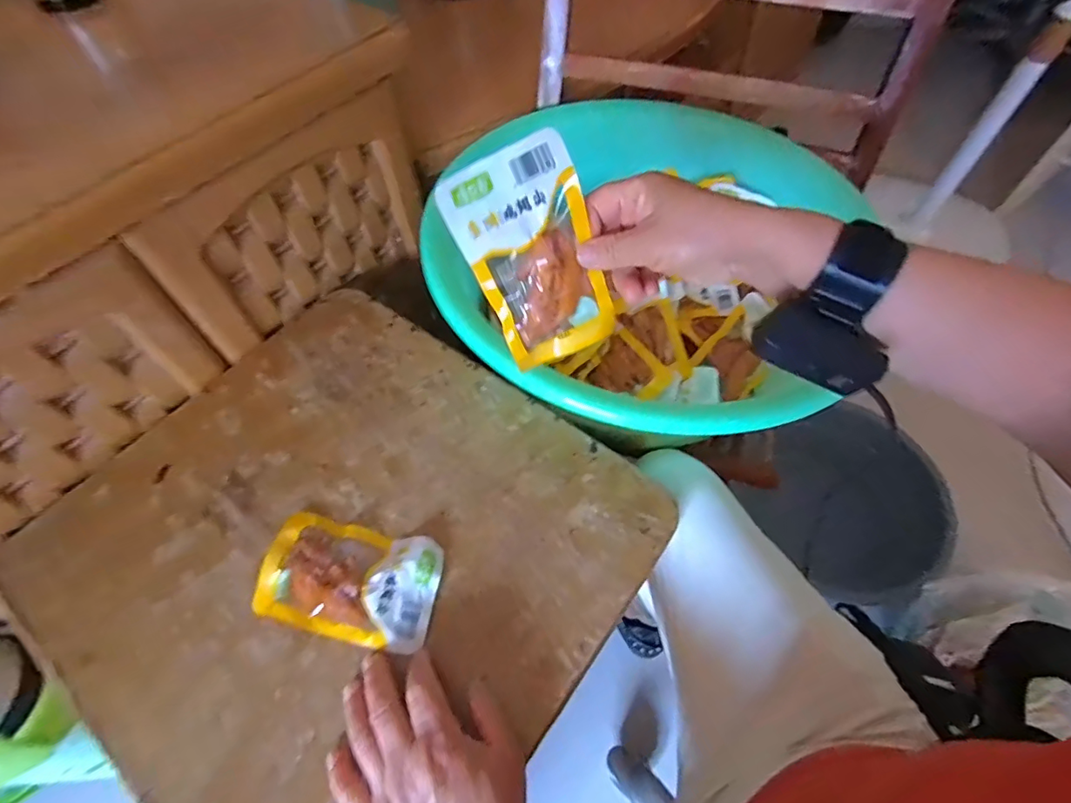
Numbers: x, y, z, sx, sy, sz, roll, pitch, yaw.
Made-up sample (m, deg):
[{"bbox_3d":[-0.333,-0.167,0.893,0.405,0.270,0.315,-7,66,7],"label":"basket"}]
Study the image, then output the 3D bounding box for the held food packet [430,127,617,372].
[{"bbox_3d":[0.001,-0.092,0.341,0.081,0.135,0.014,-27,28,0],"label":"held food packet"}]

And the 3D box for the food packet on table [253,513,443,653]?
[{"bbox_3d":[-0.143,0.137,0.402,0.134,0.018,0.082,9,59,7],"label":"food packet on table"}]

